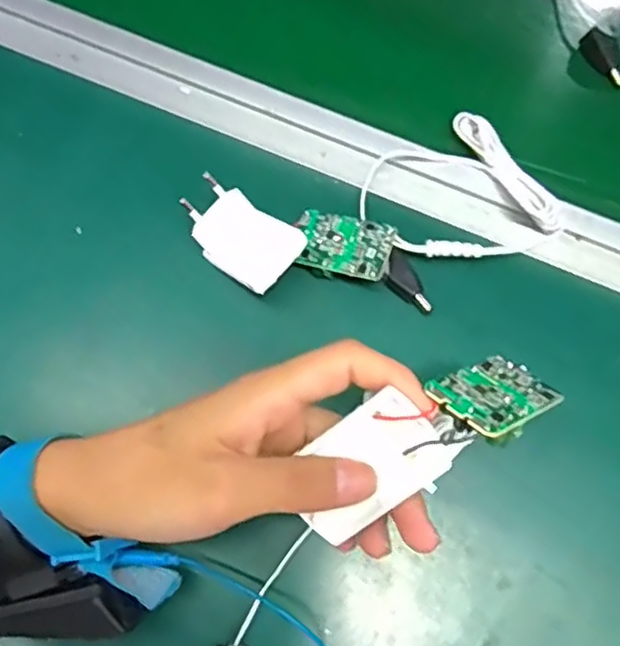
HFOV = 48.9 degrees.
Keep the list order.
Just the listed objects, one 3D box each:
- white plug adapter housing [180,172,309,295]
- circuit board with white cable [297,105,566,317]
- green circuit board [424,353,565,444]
[{"bbox_3d":[-0.036,-0.045,0.358,0.062,0.020,0.038,39,81,10],"label":"white plug adapter housing"},{"bbox_3d":[0.064,-0.055,0.380,0.134,0.024,0.088,-34,77,-5],"label":"circuit board with white cable"},{"bbox_3d":[0.075,0.028,0.269,0.053,0.004,0.037,-16,41,-40],"label":"green circuit board"}]

